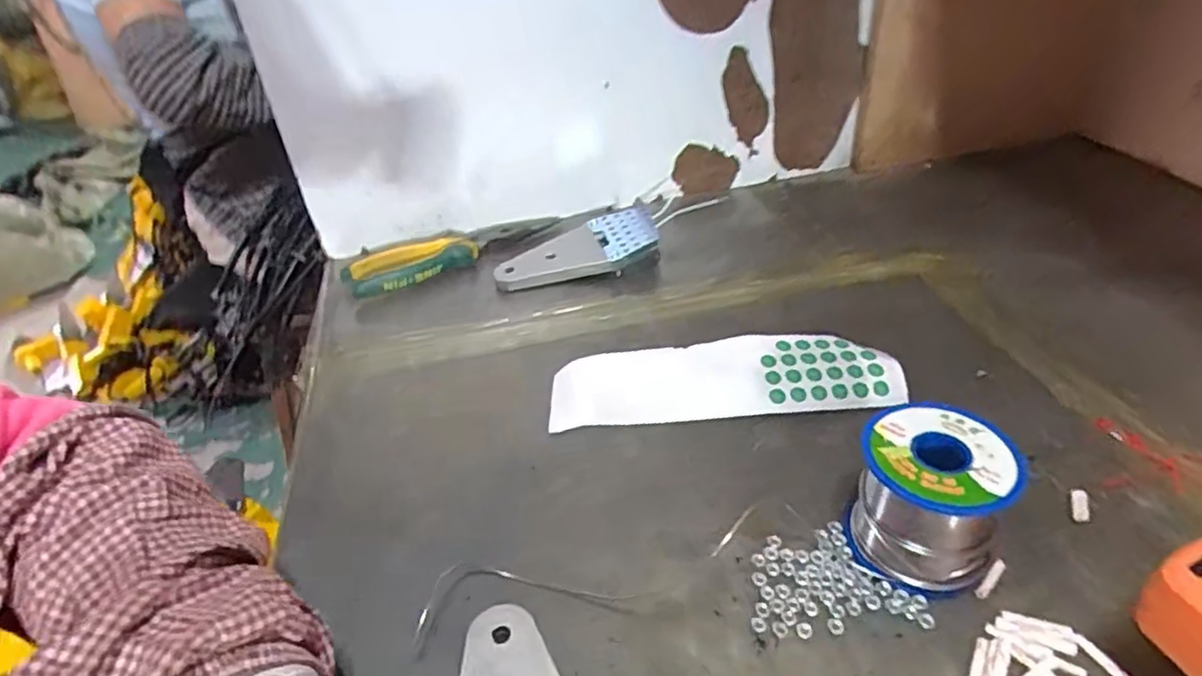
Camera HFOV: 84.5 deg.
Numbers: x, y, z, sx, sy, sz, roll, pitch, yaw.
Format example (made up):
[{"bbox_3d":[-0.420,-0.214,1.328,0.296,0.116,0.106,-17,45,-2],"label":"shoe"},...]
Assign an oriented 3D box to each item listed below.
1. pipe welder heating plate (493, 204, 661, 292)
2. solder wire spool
[{"bbox_3d":[-0.021,-0.075,0.567,0.139,0.027,0.072,-11,37,-7],"label":"pipe welder heating plate"},{"bbox_3d":[0.155,0.075,0.314,0.062,0.062,0.063,19,43,30],"label":"solder wire spool"}]

